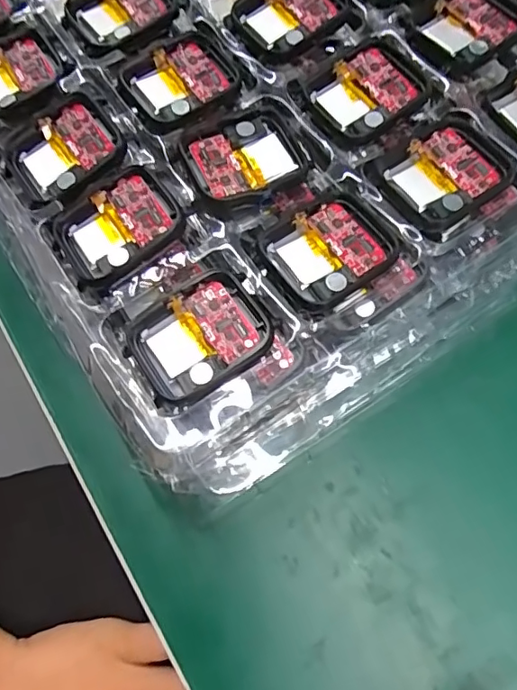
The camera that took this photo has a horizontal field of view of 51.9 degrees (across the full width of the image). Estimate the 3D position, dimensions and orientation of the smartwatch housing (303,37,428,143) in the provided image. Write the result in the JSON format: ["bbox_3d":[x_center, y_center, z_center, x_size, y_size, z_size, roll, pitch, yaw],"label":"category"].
[{"bbox_3d":[0.043,-0.104,0.213,0.042,0.005,0.040,-28,71,-9],"label":"smartwatch housing"}]

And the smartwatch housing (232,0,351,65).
[{"bbox_3d":[0.013,-0.142,0.231,0.042,0.014,0.035,-28,71,-9],"label":"smartwatch housing"}]

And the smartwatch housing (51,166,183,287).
[{"bbox_3d":[-0.051,-0.043,0.196,0.043,0.011,0.037,-33,71,-10],"label":"smartwatch housing"}]

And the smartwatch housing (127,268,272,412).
[{"bbox_3d":[-0.019,-0.002,0.180,0.044,0.011,0.037,-30,71,-9],"label":"smartwatch housing"}]

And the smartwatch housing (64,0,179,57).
[{"bbox_3d":[-0.061,-0.150,0.237,0.045,0.009,0.048,-30,71,-9],"label":"smartwatch housing"}]

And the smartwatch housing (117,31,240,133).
[{"bbox_3d":[-0.031,-0.109,0.222,0.046,0.006,0.044,-31,71,-10],"label":"smartwatch housing"}]

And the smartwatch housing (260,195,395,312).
[{"bbox_3d":[0.026,-0.035,0.190,0.044,0.006,0.037,-31,71,-10],"label":"smartwatch housing"}]

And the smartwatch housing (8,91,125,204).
[{"bbox_3d":[-0.076,-0.077,0.211,0.042,0.011,0.041,-28,71,-9],"label":"smartwatch housing"}]

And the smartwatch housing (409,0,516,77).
[{"bbox_3d":[0.088,-0.135,0.223,0.049,0.004,0.036,-37,72,-11],"label":"smartwatch housing"}]

